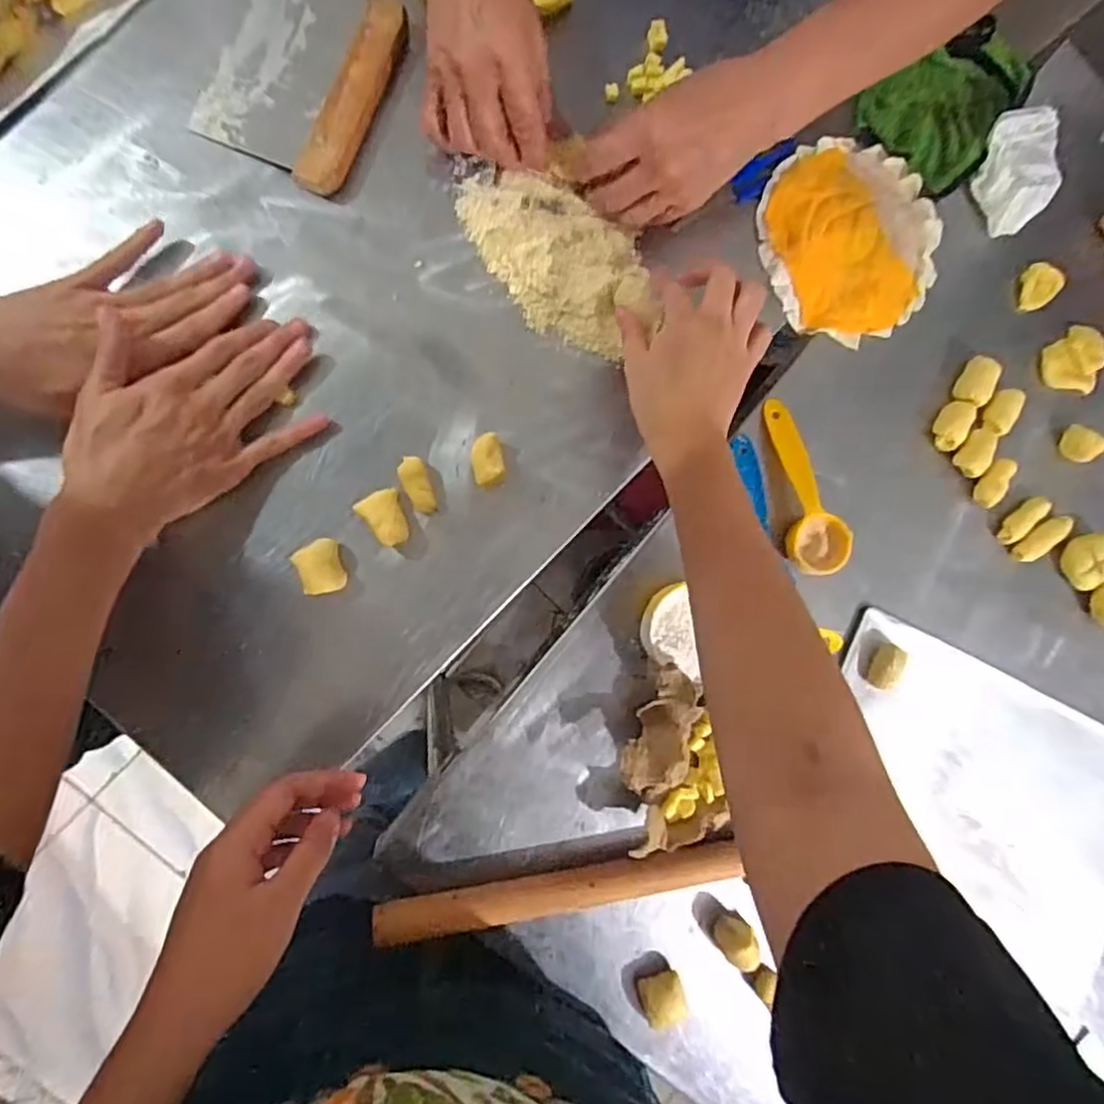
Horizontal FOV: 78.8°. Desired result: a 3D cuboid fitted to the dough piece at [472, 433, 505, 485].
[{"bbox_3d":[-0.048,-0.069,0.505,0.023,0.019,0.037,-9,91,-8],"label":"dough piece"}]

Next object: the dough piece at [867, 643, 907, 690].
[{"bbox_3d":[0.277,0.095,0.557,0.024,0.021,0.037,15,88,-8],"label":"dough piece"}]

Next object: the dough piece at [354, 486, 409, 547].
[{"bbox_3d":[-0.123,-0.023,0.490,0.031,0.018,0.040,-20,93,-8],"label":"dough piece"}]

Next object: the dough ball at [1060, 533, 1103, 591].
[{"bbox_3d":[0.466,0.008,0.584,0.040,0.020,0.048,-1,90,-8],"label":"dough ball"}]

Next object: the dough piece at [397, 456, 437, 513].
[{"bbox_3d":[-0.099,-0.049,0.498,0.019,0.014,0.044,-23,93,-8],"label":"dough piece"}]

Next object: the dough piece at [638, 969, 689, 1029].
[{"bbox_3d":[0.087,0.349,0.526,0.032,0.018,0.035,-15,92,-8],"label":"dough piece"}]

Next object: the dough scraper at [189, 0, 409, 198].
[{"bbox_3d":[-0.181,-0.347,0.484,0.111,0.020,0.144,23,87,-8],"label":"dough scraper"}]

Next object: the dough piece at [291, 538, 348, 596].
[{"bbox_3d":[-0.166,0.011,0.482,0.029,0.027,0.037,-14,92,-8],"label":"dough piece"}]

